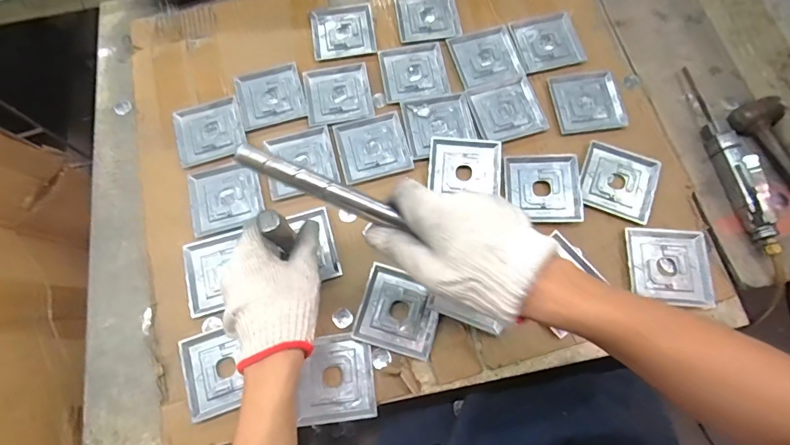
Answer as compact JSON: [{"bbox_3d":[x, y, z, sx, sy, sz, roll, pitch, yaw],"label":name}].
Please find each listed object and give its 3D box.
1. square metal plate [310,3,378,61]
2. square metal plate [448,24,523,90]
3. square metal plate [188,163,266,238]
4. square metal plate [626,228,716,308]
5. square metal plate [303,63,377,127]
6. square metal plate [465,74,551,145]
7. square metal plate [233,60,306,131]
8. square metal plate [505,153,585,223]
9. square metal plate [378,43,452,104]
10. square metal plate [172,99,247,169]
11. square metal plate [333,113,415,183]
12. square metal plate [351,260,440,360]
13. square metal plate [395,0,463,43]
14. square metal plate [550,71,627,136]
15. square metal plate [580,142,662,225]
[{"bbox_3d":[-0.077,-0.286,0.624,0.091,0.005,0.092,-9,71,-1],"label":"square metal plate"},{"bbox_3d":[0.131,-0.239,0.602,0.092,0.005,0.093,-16,72,-4],"label":"square metal plate"},{"bbox_3d":[-0.219,-0.033,0.540,0.089,0.004,0.090,-16,72,-4],"label":"square metal plate"},{"bbox_3d":[0.325,0.052,0.492,0.090,0.010,0.090,3,71,2],"label":"square metal plate"},{"bbox_3d":[-0.079,-0.181,0.585,0.091,0.004,0.091,-11,71,-2],"label":"square metal plate"},{"bbox_3d":[0.152,-0.154,0.571,0.091,0.007,0.092,-18,72,-4],"label":"square metal plate"},{"bbox_3d":[-0.176,-0.178,0.589,0.090,0.005,0.090,-16,72,-4],"label":"square metal plate"},{"bbox_3d":[0.188,-0.044,0.525,0.088,0.010,0.091,1,71,2],"label":"square metal plate"},{"bbox_3d":[0.027,-0.216,0.595,0.091,0.004,0.091,-9,71,-2],"label":"square metal plate"},{"bbox_3d":[-0.254,-0.125,0.574,0.088,0.006,0.090,-20,72,-5],"label":"square metal plate"},{"bbox_3d":[-0.030,-0.103,0.558,0.091,0.008,0.091,-15,72,-4],"label":"square metal plate"},{"bbox_3d":[0.005,0.102,0.482,0.089,0.014,0.087,16,73,7],"label":"square metal plate"},{"bbox_3d":[0.049,-0.311,0.625,0.090,0.006,0.094,-7,71,-1],"label":"square metal plate"},{"bbox_3d":[0.262,-0.167,0.572,0.090,0.014,0.099,-6,71,0],"label":"square metal plate"},{"bbox_3d":[0.284,-0.053,0.528,0.088,0.005,0.094,23,73,9],"label":"square metal plate"}]

